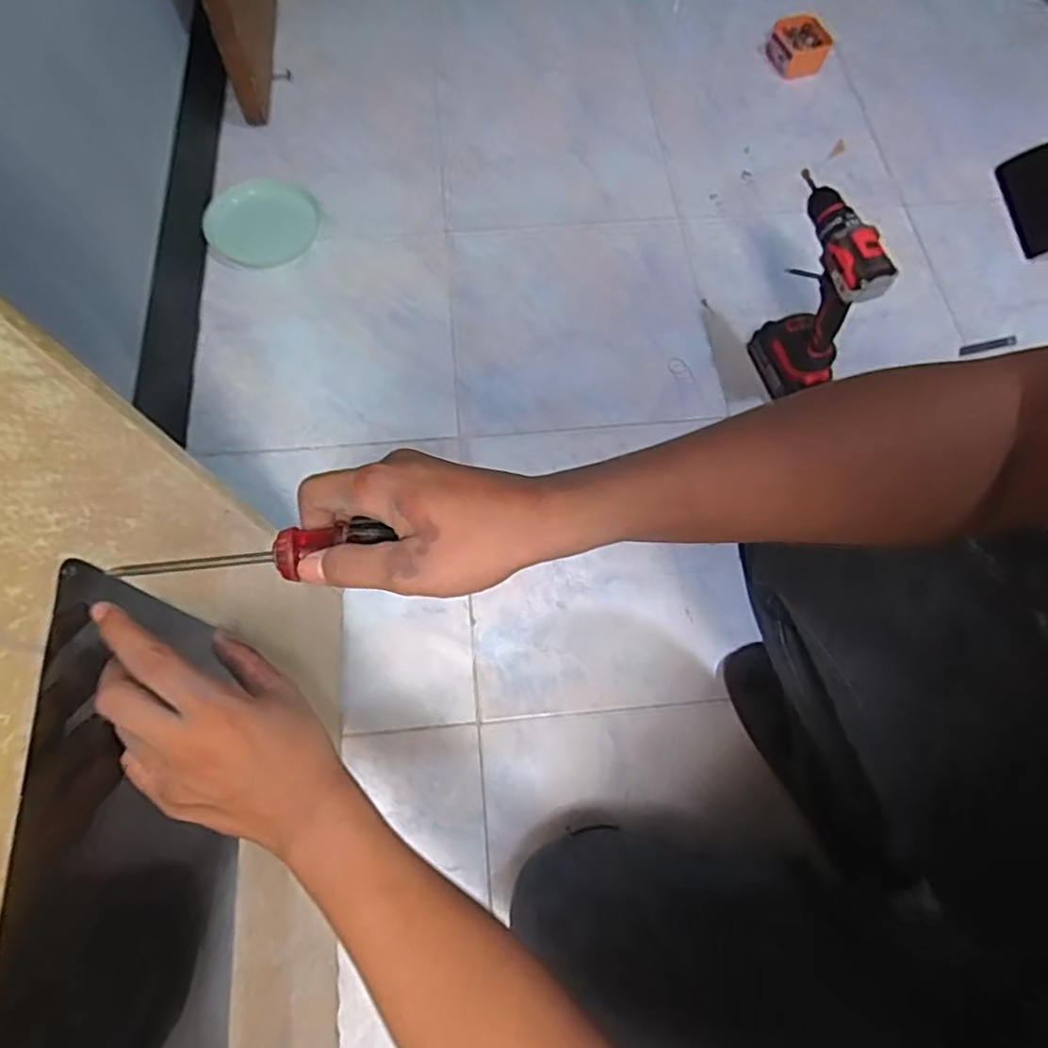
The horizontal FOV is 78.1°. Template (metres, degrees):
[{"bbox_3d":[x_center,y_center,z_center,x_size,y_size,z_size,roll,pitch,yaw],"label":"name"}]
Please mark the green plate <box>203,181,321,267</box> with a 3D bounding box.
[{"bbox_3d":[-0.432,-0.497,1.070,0.173,0.033,0.156,0,65,-2],"label":"green plate"}]

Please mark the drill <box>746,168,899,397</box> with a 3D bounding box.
[{"bbox_3d":[0.387,-0.298,0.878,0.069,0.261,0.166,-5,65,-4],"label":"drill"}]

